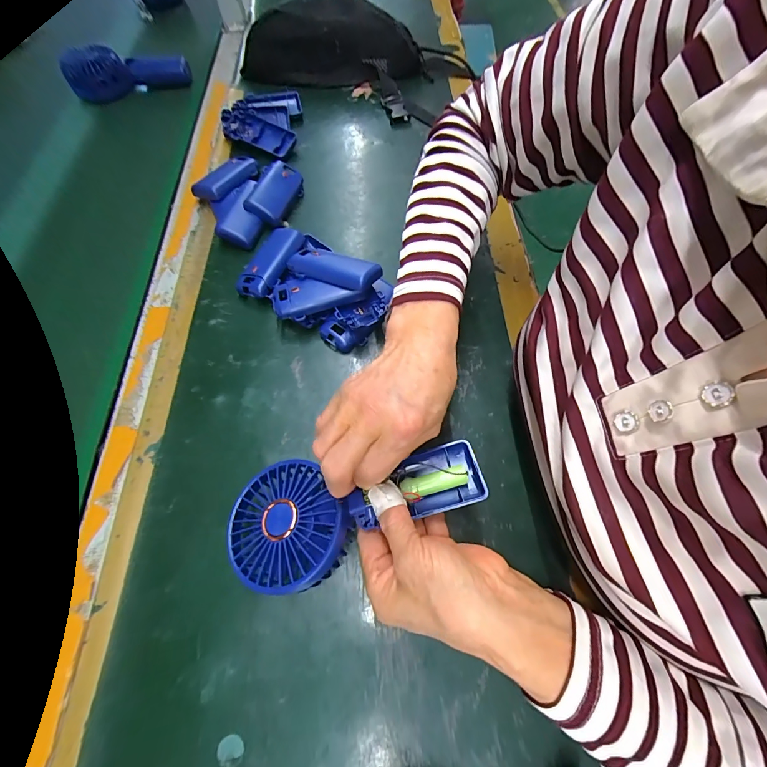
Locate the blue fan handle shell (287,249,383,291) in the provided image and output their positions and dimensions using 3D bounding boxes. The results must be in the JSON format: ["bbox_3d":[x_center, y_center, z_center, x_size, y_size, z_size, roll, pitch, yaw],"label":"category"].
[{"bbox_3d":[-0.051,-0.118,0.347,0.095,0.017,0.036,21,67,9],"label":"blue fan handle shell"}]

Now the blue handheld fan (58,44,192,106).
[{"bbox_3d":[-0.413,-0.510,0.573,0.184,0.062,0.048,-8,65,-4],"label":"blue handheld fan"}]

